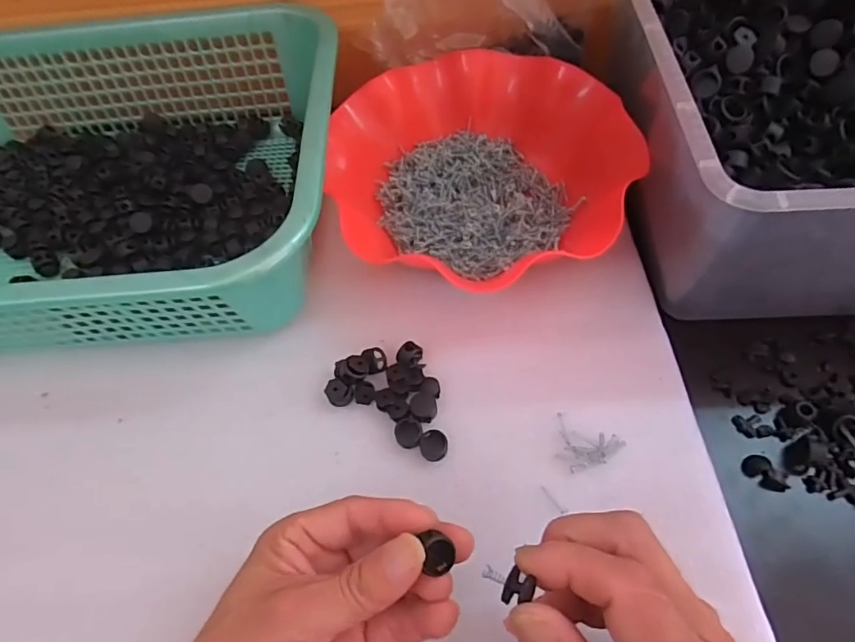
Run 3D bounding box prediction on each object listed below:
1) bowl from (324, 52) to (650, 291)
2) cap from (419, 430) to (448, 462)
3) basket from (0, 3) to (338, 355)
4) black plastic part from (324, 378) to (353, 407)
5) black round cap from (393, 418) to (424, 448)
[{"bbox_3d":[0.034,-0.110,0.389,0.207,0.064,0.214,-1,60,3],"label":"bowl"},{"bbox_3d":[0.004,0.075,0.316,0.017,0.005,0.018,1,76,-3],"label":"cap"},{"bbox_3d":[-0.252,-0.111,0.388,0.374,0.099,0.283,-5,60,1],"label":"basket"},{"bbox_3d":[-0.057,0.046,0.334,0.017,0.011,0.015,36,68,21],"label":"black plastic part"},{"bbox_3d":[-0.012,0.069,0.322,0.016,0.006,0.017,-1,60,3],"label":"black round cap"}]

